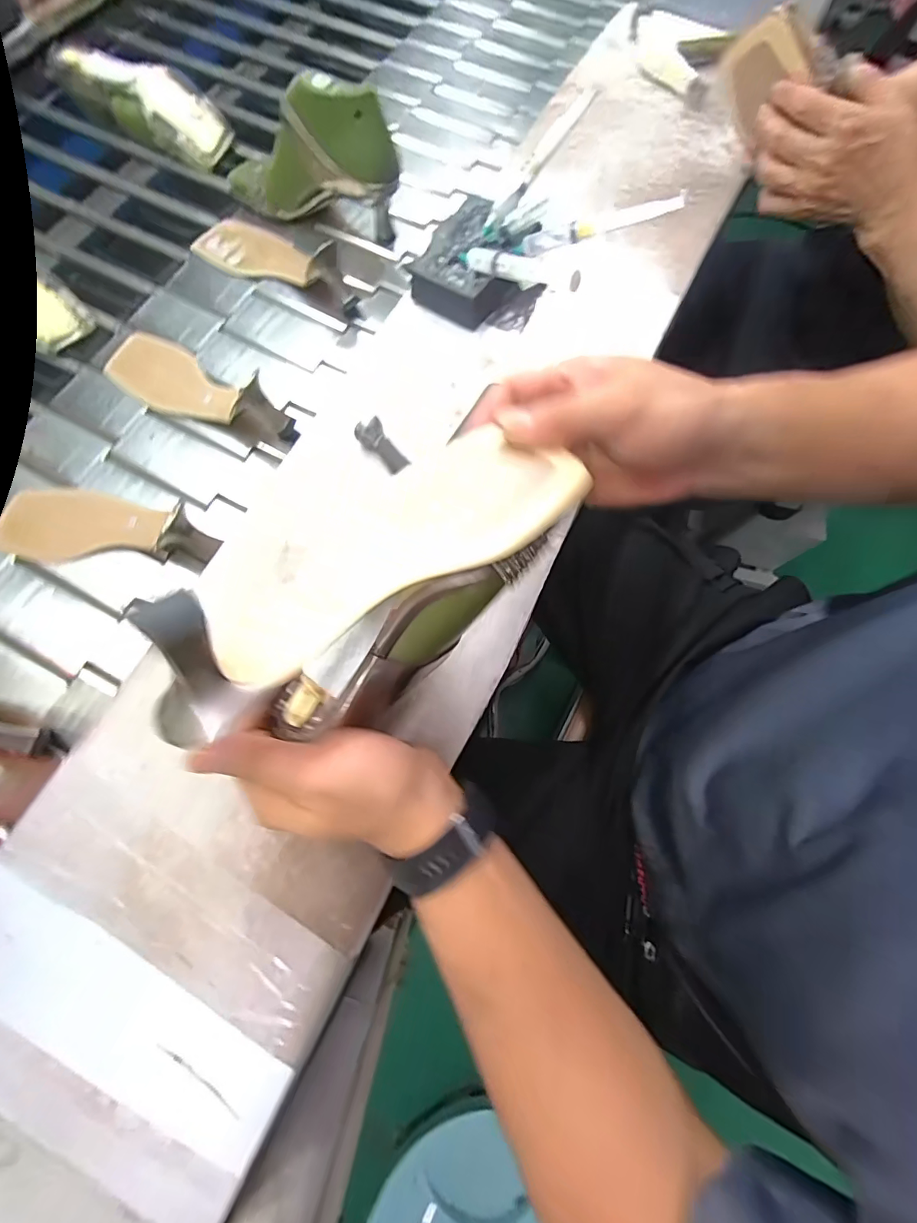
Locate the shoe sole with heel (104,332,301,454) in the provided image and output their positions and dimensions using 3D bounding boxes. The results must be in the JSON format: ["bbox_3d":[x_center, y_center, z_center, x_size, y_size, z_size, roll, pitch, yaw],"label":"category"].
[{"bbox_3d":[-0.273,-0.240,0.456,0.227,0.058,0.078,26,73,7],"label":"shoe sole with heel"}]

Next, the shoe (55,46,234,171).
[{"bbox_3d":[-0.400,-0.660,0.580,0.234,0.065,0.081,27,73,7],"label":"shoe"}]

